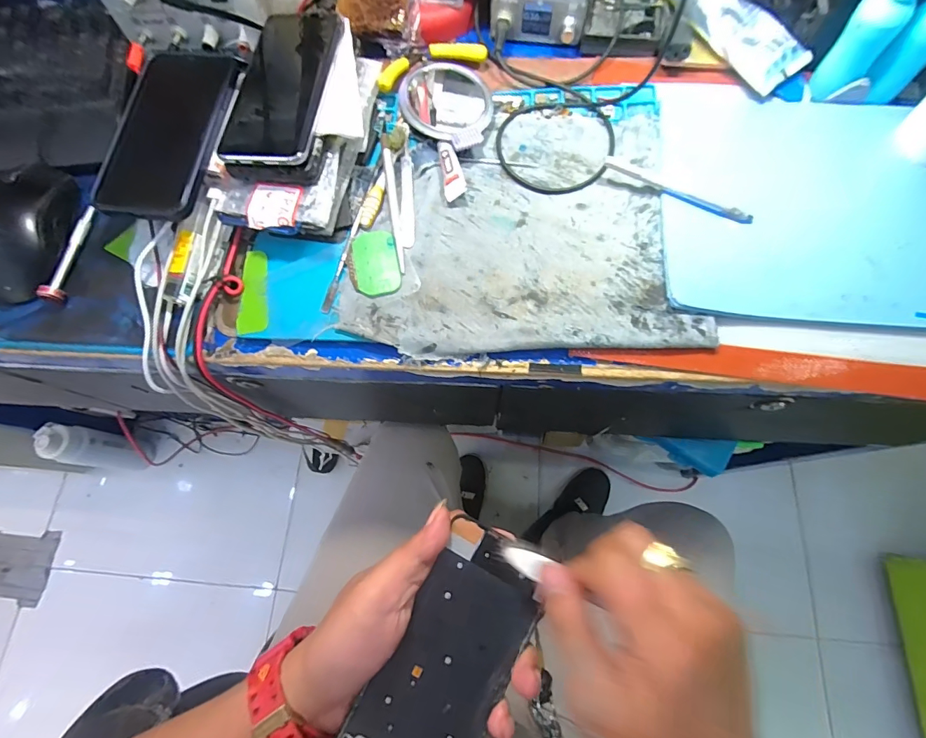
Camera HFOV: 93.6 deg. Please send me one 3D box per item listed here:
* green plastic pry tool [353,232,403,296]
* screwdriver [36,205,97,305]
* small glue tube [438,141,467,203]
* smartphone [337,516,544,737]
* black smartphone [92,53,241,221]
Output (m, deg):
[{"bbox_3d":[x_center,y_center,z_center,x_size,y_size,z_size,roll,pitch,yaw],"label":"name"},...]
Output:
[{"bbox_3d":[-0.072,-0.088,0.358,0.036,0.004,0.060,-13,72,-2],"label":"green plastic pry tool"},{"bbox_3d":[-0.333,-0.100,0.369,0.012,0.014,0.091,4,72,3],"label":"screwdriver"},{"bbox_3d":[-0.010,-0.170,0.372,0.018,0.014,0.056,-10,72,-1],"label":"small glue tube"},{"bbox_3d":[-0.008,0.171,0.253,0.067,0.007,0.149,25,78,10],"label":"smartphone"},{"bbox_3d":[-0.240,-0.193,0.356,0.080,0.014,0.159,6,72,4],"label":"black smartphone"}]

